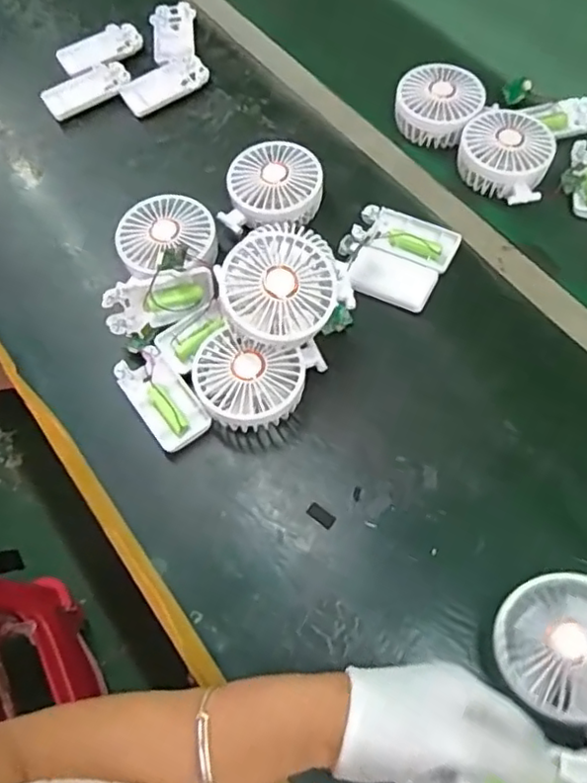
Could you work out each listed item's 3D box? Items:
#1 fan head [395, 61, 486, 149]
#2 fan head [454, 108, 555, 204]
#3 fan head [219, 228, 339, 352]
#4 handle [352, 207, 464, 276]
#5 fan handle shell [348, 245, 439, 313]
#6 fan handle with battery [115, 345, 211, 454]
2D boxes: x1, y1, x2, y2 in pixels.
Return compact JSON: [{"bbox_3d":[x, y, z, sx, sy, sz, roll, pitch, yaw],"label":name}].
[{"bbox_3d":[0.150,-0.297,0.649,0.083,0.042,0.075,24,67,14],"label":"fan head"},{"bbox_3d":[0.208,-0.232,0.618,0.085,0.041,0.090,-1,64,2],"label":"fan head"},{"bbox_3d":[-0.013,-0.079,0.487,0.092,0.038,0.091,-37,89,-15],"label":"fan head"},{"bbox_3d":[0.107,-0.145,0.591,0.096,0.013,0.054,23,67,13],"label":"handle"},{"bbox_3d":[0.089,-0.101,0.561,0.074,0.017,0.044,19,66,12],"label":"fan handle shell"},{"bbox_3d":[-0.111,0.007,0.531,0.047,0.018,0.093,-35,67,-14],"label":"fan handle with battery"}]

